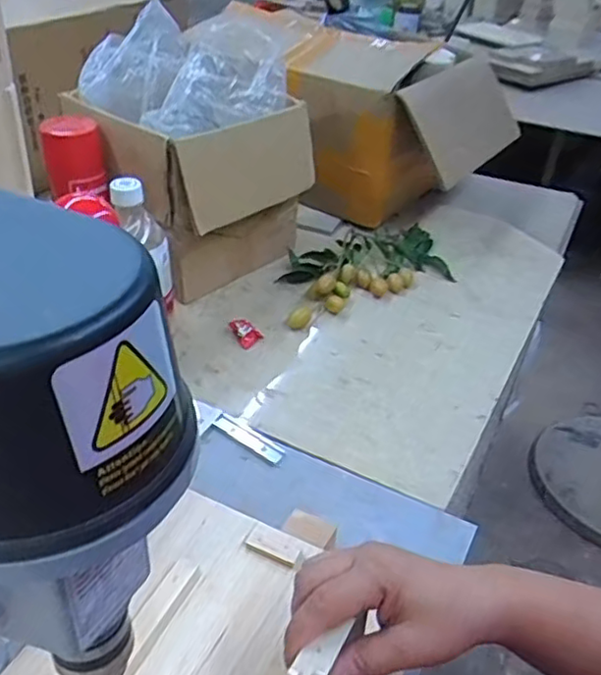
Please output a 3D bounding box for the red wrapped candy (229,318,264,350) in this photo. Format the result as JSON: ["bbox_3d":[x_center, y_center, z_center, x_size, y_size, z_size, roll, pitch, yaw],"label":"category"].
[{"bbox_3d":[-0.063,-0.007,0.747,0.028,0.017,0.043,-18,42,-29],"label":"red wrapped candy"}]

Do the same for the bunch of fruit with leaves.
[{"bbox_3d":[0.080,-0.096,0.863,0.289,0.041,0.129,-19,42,-30],"label":"bunch of fruit with leaves"}]

